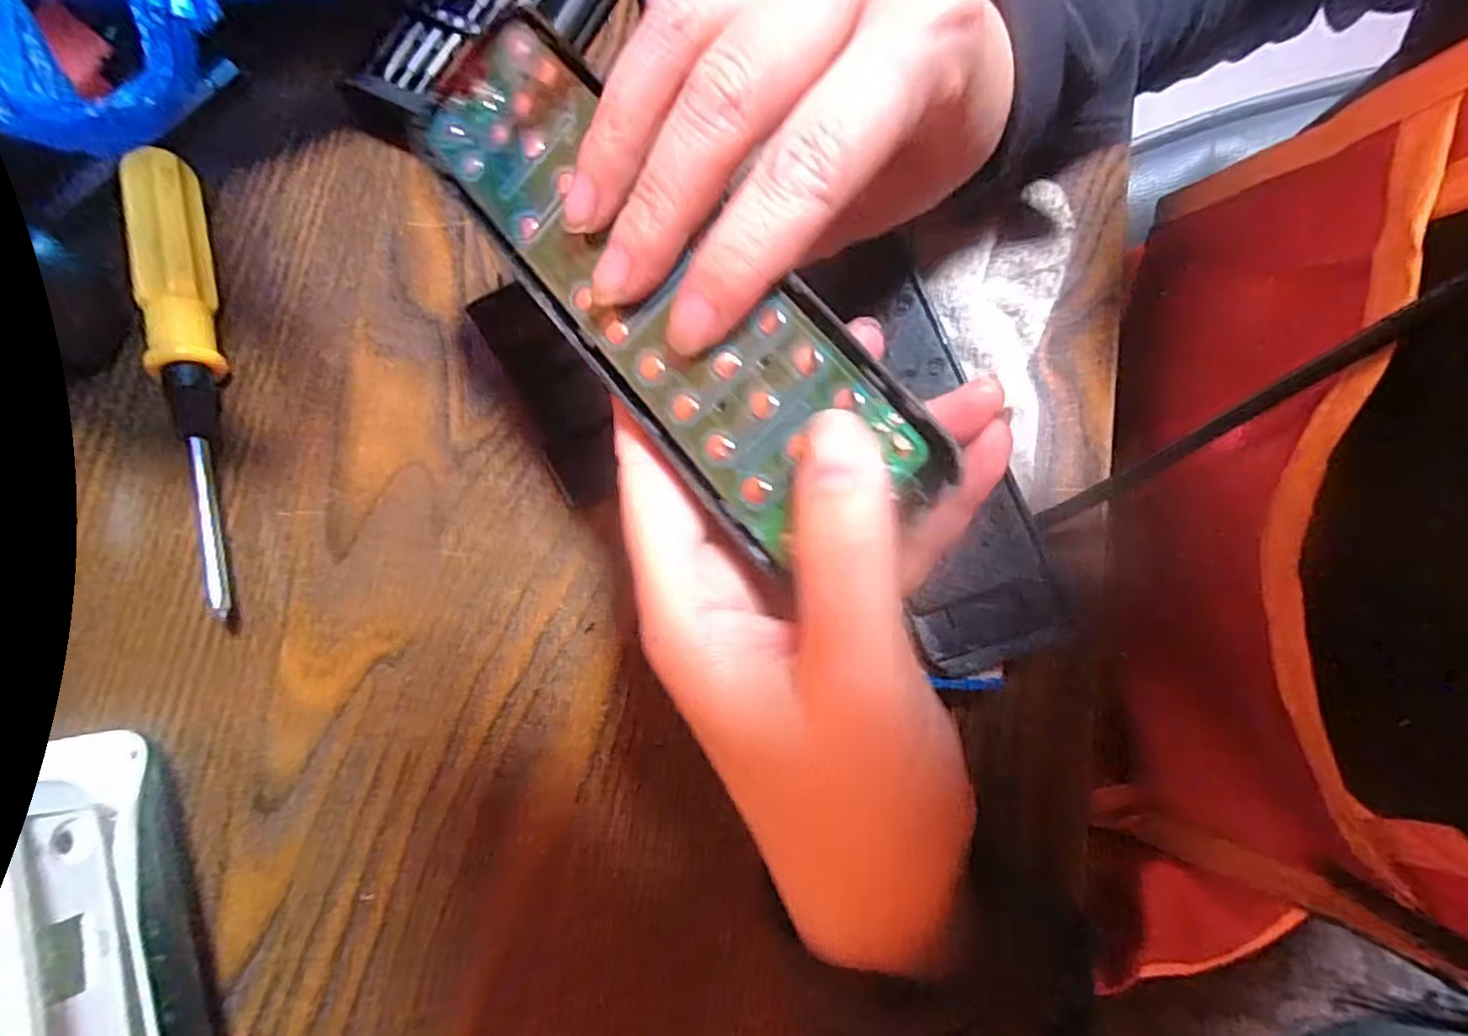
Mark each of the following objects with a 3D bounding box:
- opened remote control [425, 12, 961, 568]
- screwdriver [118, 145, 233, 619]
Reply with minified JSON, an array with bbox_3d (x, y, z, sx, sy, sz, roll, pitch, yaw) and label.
[{"bbox_3d":[-0.019,-0.053,0.153,0.042,0.016,0.146,-44,76,12],"label":"opened remote control"},{"bbox_3d":[-0.171,-0.044,0.211,0.016,0.026,0.145,-10,79,-3],"label":"screwdriver"}]

